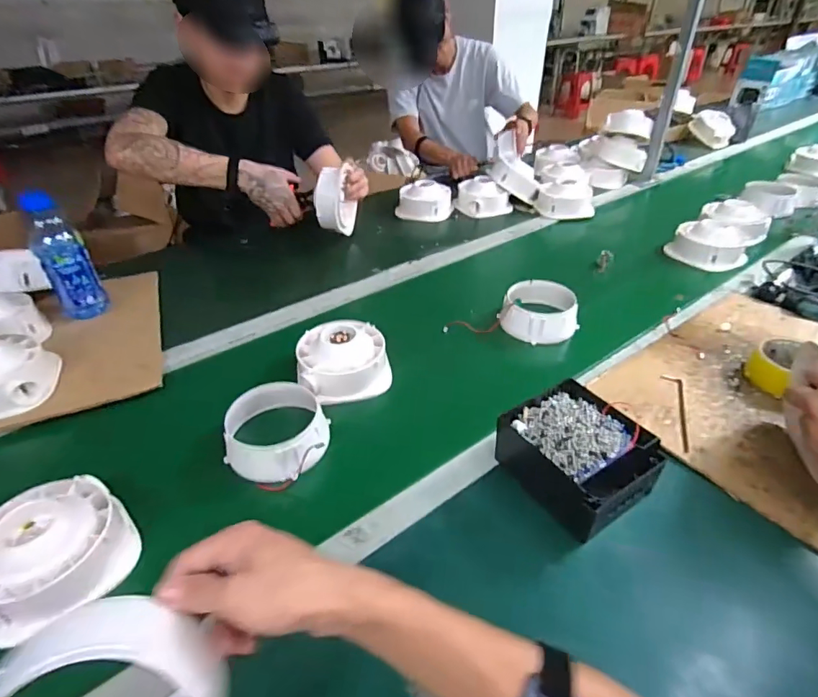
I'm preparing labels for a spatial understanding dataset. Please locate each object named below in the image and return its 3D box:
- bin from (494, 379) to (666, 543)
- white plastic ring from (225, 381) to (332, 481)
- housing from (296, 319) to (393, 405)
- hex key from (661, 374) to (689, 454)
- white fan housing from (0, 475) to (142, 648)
[{"bbox_3d":[0.187,0.117,0.528,0.127,0.072,0.143,-23,40,-24],"label":"bin"},{"bbox_3d":[-0.163,0.098,0.588,0.124,0.046,0.117,-2,36,2],"label":"white plastic ring"},{"bbox_3d":[-0.099,0.015,0.696,0.136,0.068,0.120,-16,38,-16],"label":"housing"},{"bbox_3d":[0.355,0.082,0.622,0.027,0.004,0.145,9,38,16],"label":"hex key"},{"bbox_3d":[-0.363,0.200,0.476,0.142,0.071,0.138,23,43,31],"label":"white fan housing"}]

